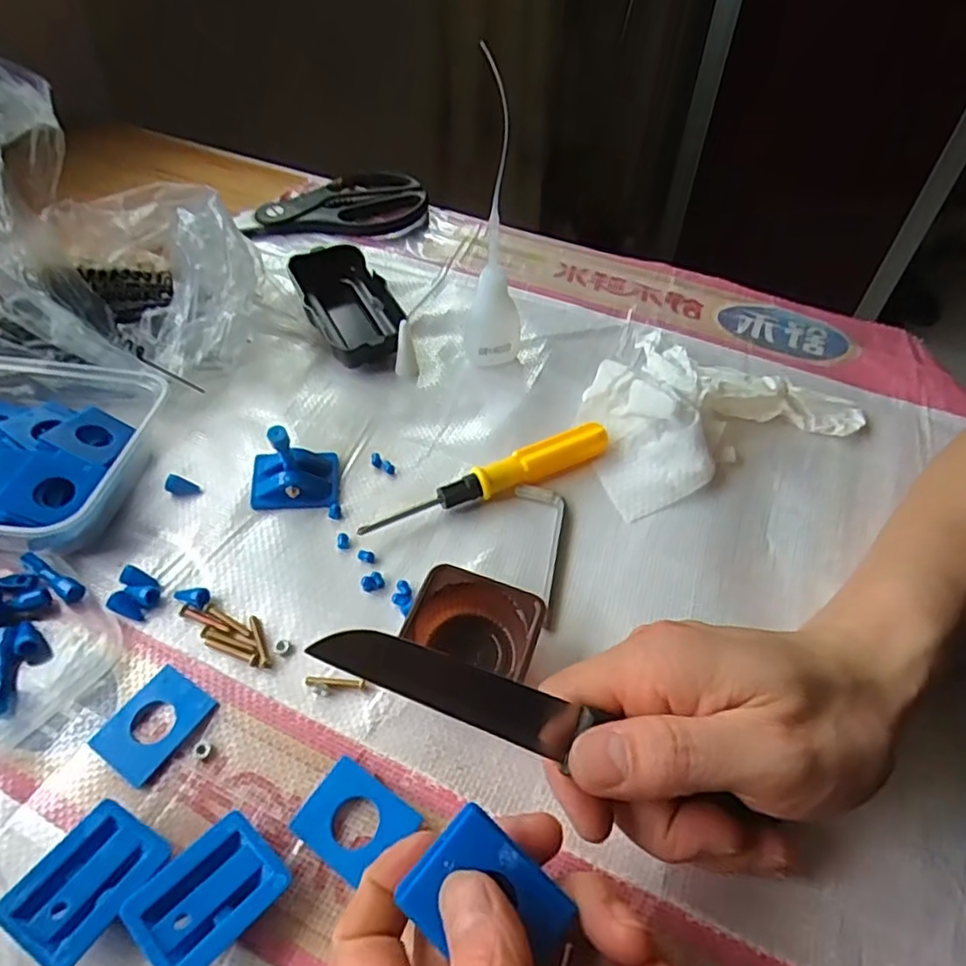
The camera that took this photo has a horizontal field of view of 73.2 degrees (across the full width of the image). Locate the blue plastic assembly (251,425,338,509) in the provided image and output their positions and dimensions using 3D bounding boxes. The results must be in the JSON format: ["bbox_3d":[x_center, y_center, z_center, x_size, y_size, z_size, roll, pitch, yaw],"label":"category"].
[{"bbox_3d":[-0.100,-0.013,0.334,0.043,0.043,0.033,-1,50,-3],"label":"blue plastic assembly"}]

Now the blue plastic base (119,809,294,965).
[{"bbox_3d":[-0.093,0.141,0.224,0.036,0.017,0.045,34,57,24],"label":"blue plastic base"}]

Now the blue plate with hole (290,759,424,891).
[{"bbox_3d":[-0.047,0.126,0.243,0.038,0.008,0.032,29,55,21],"label":"blue plate with hole"}]

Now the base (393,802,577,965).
[{"bbox_3d":[0.003,0.120,0.187,0.044,0.010,0.032,29,55,21],"label":"base"}]

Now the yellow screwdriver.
[{"bbox_3d":[0.005,0.000,0.345,0.140,0.017,0.016,-22,54,-19],"label":"yellow screwdriver"}]

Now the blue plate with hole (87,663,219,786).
[{"bbox_3d":[-0.134,0.098,0.266,0.031,0.006,0.041,28,55,20],"label":"blue plate with hole"}]

